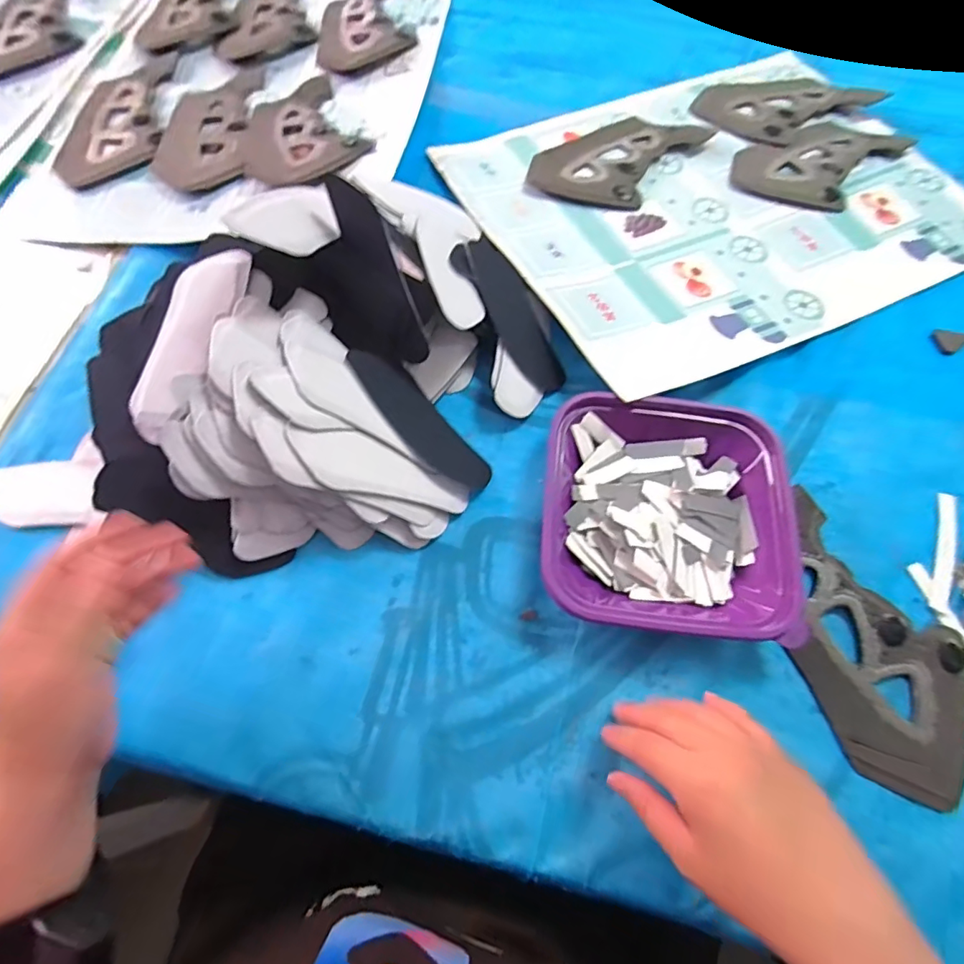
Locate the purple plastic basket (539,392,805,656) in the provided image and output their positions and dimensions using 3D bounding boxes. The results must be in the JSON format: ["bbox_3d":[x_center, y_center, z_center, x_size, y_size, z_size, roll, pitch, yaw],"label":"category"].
[{"bbox_3d":[0.137,0.022,0.404,0.176,0.042,0.173,7,66,1],"label":"purple plastic basket"}]

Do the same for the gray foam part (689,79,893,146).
[{"bbox_3d":[0.365,-0.469,0.652,0.208,0.005,0.130,-31,71,-15],"label":"gray foam part"}]

